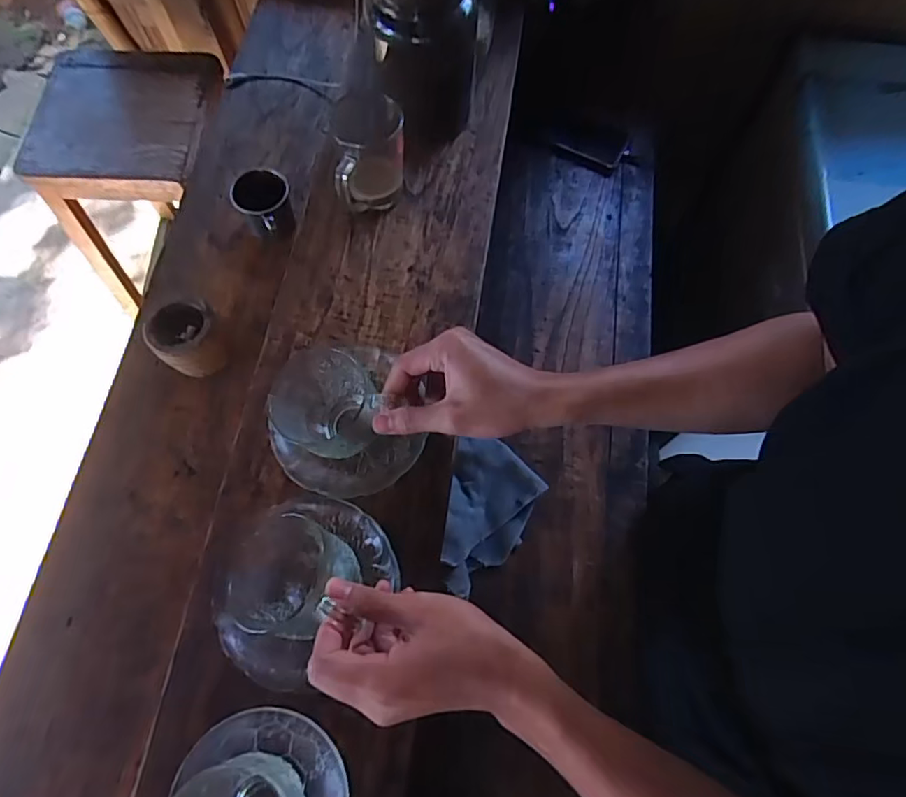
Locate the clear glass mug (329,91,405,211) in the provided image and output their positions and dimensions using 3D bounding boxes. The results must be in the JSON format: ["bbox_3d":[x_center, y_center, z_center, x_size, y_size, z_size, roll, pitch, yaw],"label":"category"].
[{"bbox_3d":[-0.079,-0.236,0.529,0.064,0.099,0.078,-6,69,-3],"label":"clear glass mug"}]

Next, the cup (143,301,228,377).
[{"bbox_3d":[-0.311,-0.069,0.655,0.068,0.071,0.075,37,73,13],"label":"cup"}]

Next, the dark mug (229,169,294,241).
[{"bbox_3d":[-0.245,-0.255,0.732,0.061,0.072,0.073,23,70,8],"label":"dark mug"}]

